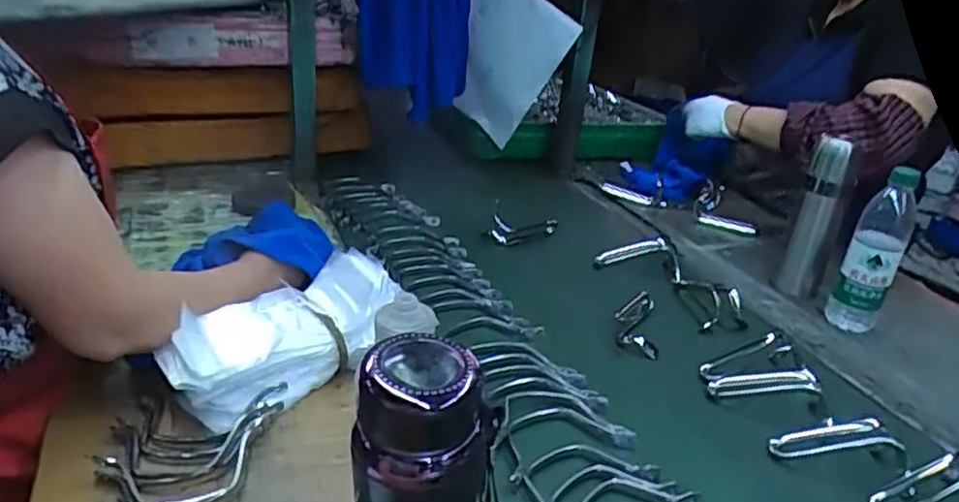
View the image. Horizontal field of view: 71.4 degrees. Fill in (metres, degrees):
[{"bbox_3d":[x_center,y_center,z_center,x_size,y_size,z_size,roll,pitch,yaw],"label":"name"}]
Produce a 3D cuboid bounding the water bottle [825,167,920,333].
[{"bbox_3d":[0.526,0.007,0.892,0.063,0.213,0.060,19,29,30],"label":"water bottle"}]

